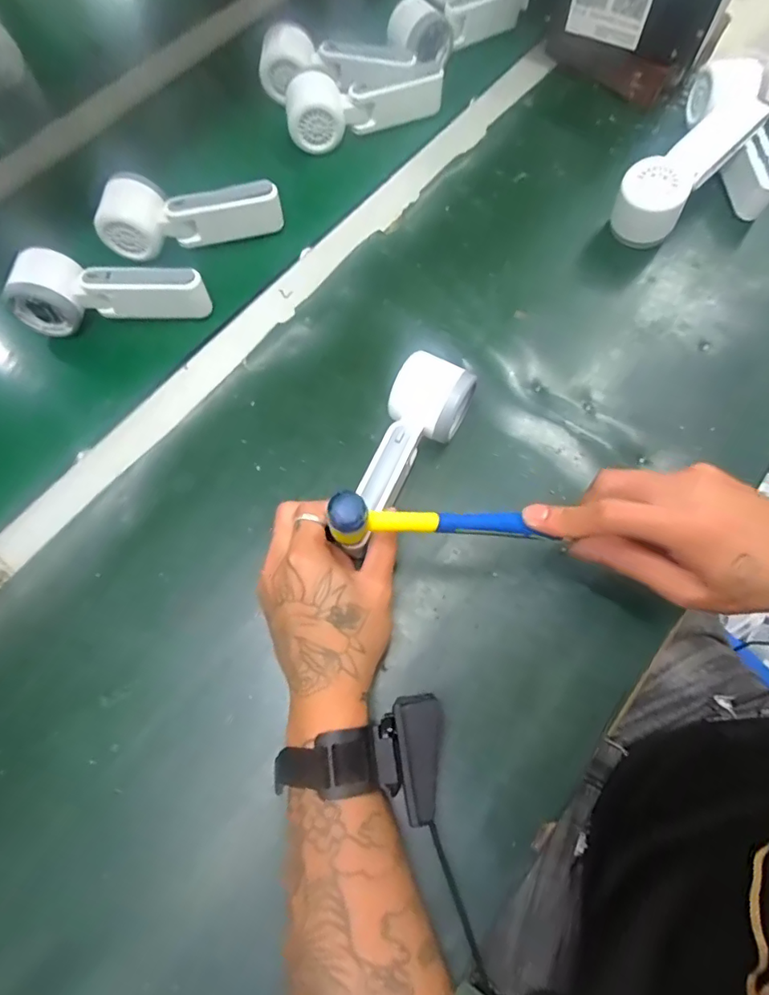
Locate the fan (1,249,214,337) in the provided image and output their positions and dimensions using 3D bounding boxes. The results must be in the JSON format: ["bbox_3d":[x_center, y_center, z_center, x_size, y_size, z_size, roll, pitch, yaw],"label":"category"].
[{"bbox_3d":[-0.239,-0.177,0.457,0.160,0.041,0.058,7,70,2],"label":"fan"}]

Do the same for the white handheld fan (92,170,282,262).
[{"bbox_3d":[-0.180,-0.267,0.489,0.162,0.044,0.049,-8,71,-3],"label":"white handheld fan"}]

